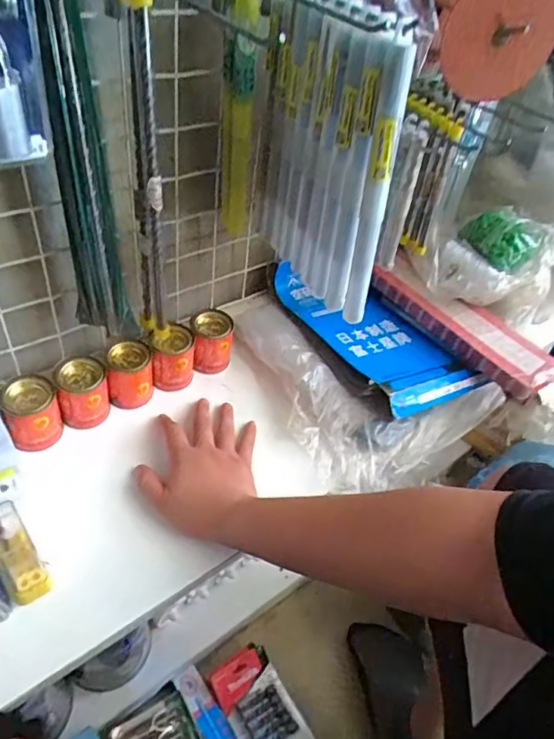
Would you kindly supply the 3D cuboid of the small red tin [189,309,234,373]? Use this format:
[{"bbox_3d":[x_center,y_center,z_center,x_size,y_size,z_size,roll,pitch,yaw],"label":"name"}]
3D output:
[{"bbox_3d":[-0.085,-0.036,0.691,0.054,0.062,0.053,3,44,-5],"label":"small red tin"}]

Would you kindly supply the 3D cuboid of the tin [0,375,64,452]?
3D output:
[{"bbox_3d":[-0.262,0.048,0.575,0.051,0.065,0.054,-11,47,-19],"label":"tin"}]

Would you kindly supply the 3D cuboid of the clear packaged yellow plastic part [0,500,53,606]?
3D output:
[{"bbox_3d":[-0.227,0.160,0.466,0.029,0.093,0.015,-25,12,-30],"label":"clear packaged yellow plastic part"}]

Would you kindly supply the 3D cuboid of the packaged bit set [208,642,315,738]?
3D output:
[{"bbox_3d":[-0.023,0.471,0.737,0.085,0.016,0.152,-23,51,-28],"label":"packaged bit set"}]

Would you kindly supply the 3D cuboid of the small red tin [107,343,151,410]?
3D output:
[{"bbox_3d":[-0.174,0.007,0.638,0.050,0.066,0.046,-3,44,-11],"label":"small red tin"}]

